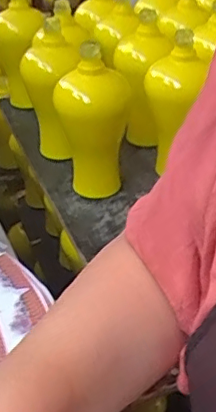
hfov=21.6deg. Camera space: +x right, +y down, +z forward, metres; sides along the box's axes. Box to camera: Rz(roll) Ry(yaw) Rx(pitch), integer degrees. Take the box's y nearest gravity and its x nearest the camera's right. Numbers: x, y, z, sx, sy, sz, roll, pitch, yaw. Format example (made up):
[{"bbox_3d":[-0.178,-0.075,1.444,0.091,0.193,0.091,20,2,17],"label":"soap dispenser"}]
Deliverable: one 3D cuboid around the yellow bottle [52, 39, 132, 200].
[{"bbox_3d":[-0.019,-0.119,0.796,0.099,0.197,0.105,-1,32,0],"label":"yellow bottle"}]

